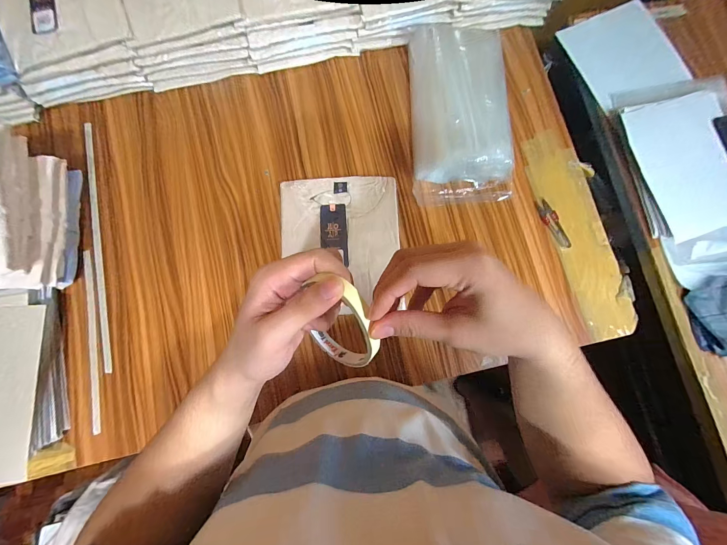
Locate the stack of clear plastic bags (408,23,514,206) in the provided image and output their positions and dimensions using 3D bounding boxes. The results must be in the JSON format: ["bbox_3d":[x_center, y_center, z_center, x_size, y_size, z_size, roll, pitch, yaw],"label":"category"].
[{"bbox_3d":[0.181,-0.295,0.569,0.179,0.098,0.312,-4,81,-1],"label":"stack of clear plastic bags"}]

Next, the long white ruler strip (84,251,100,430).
[{"bbox_3d":[-0.478,0.115,0.547,0.017,0.005,0.317,-11,81,-2],"label":"long white ruler strip"}]

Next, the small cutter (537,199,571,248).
[{"bbox_3d":[0.360,-0.091,0.581,0.028,0.009,0.096,-33,82,-5],"label":"small cutter"}]

